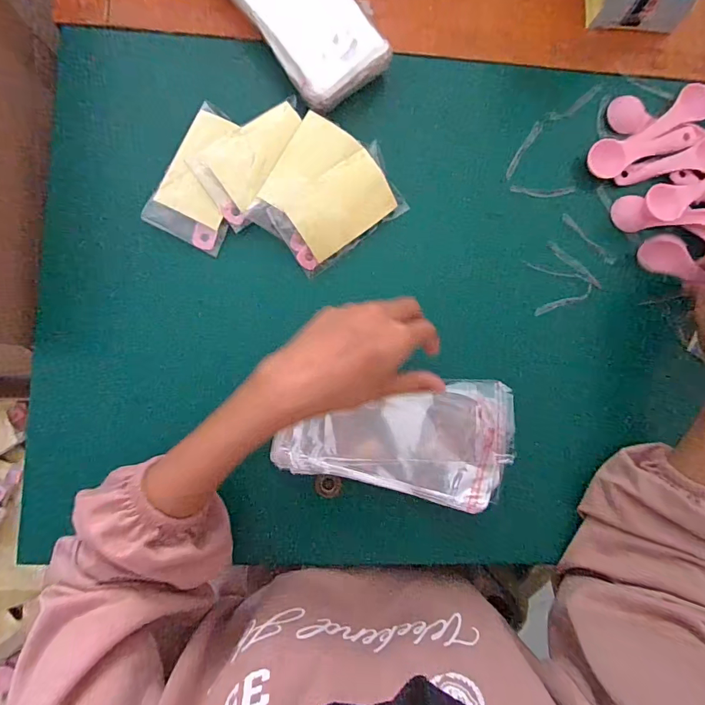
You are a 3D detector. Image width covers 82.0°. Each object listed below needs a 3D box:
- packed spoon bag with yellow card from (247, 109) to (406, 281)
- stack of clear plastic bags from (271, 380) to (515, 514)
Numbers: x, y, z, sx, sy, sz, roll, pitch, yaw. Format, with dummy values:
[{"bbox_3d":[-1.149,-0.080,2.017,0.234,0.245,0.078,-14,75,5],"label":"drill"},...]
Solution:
[{"bbox_3d":[-0.026,-0.140,0.367,0.106,0.027,0.114,43,85,-2],"label":"packed spoon bag with yellow card"},{"bbox_3d":[0.038,0.066,0.347,0.187,0.030,0.104,13,86,-4],"label":"stack of clear plastic bags"}]

